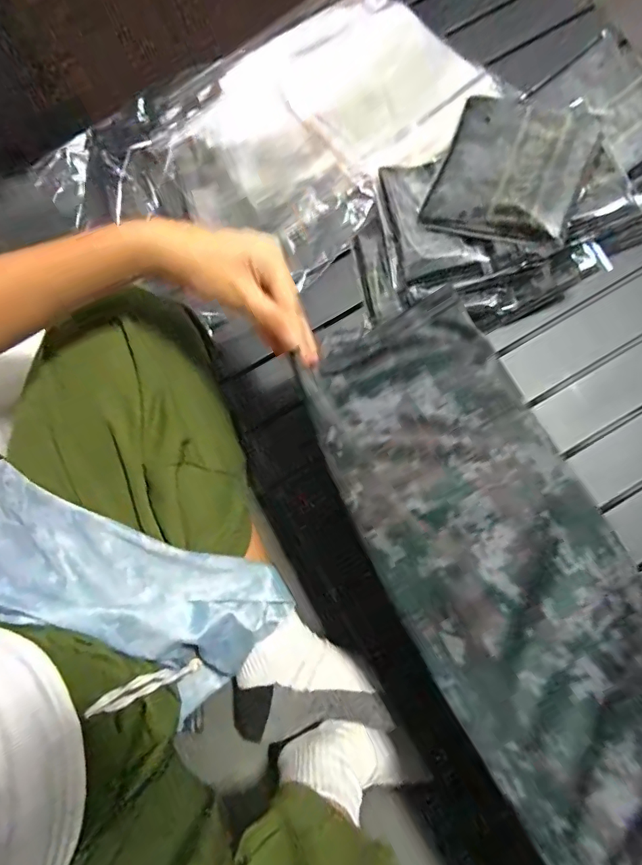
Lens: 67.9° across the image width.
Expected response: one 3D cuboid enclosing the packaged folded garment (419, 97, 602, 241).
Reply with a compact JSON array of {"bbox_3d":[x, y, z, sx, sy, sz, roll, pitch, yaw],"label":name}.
[{"bbox_3d":[0.171,-0.239,0.429,0.122,0.017,0.127,20,85,20],"label":"packaged folded garment"}]

